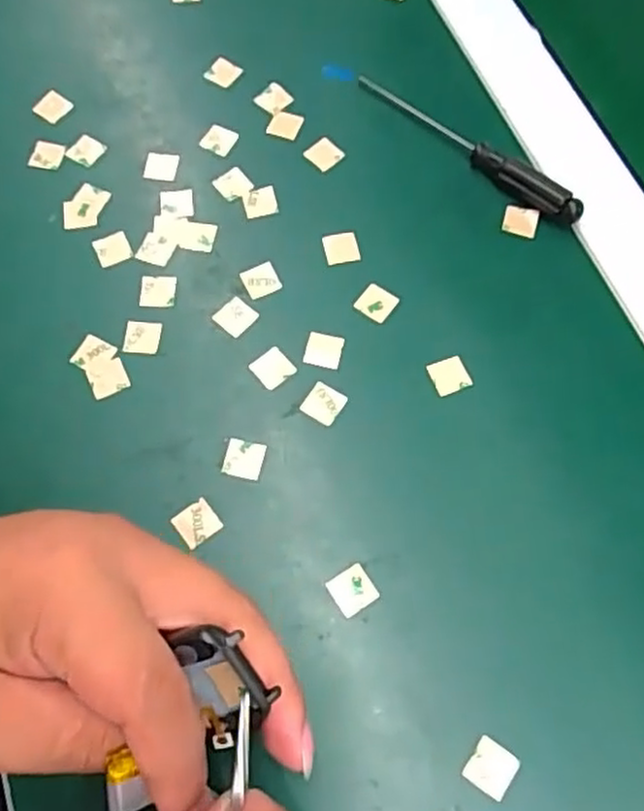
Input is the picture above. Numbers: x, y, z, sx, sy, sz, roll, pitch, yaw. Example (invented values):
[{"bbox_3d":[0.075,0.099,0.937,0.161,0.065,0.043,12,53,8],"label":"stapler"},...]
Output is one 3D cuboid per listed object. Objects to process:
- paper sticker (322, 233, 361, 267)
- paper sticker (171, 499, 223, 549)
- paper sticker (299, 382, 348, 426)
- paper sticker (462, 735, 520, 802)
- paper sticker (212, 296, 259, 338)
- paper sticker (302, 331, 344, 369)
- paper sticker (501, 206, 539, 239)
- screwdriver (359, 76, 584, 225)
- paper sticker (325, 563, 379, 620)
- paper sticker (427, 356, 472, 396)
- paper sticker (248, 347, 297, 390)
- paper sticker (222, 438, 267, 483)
[{"bbox_3d":[0.009,-0.074,0.335,0.016,0.004,0.016,-12,68,-6],"label":"paper sticker"},{"bbox_3d":[-0.050,0.048,0.289,0.016,0.004,0.015,-38,80,-7],"label":"paper sticker"},{"bbox_3d":[0.001,-0.001,0.307,0.016,0.004,0.016,33,77,5],"label":"paper sticker"},{"bbox_3d":[0.060,0.128,0.254,0.016,0.004,0.016,33,73,11],"label":"paper sticker"},{"bbox_3d":[-0.039,-0.039,0.323,0.015,0.004,0.016,36,71,13],"label":"paper sticker"},{"bbox_3d":[0.001,-0.025,0.315,0.015,0.004,0.015,12,68,4],"label":"paper sticker"},{"bbox_3d":[0.095,-0.088,0.342,0.016,0.004,0.014,16,78,4],"label":"paper sticker"},{"bbox_3d":[0.071,-0.129,0.352,0.010,0.016,0.132,-42,74,-16],"label":"screwdriver"},{"bbox_3d":[0.012,0.072,0.278,0.016,0.004,0.016,-32,76,-9],"label":"paper sticker"},{"bbox_3d":[0.055,-0.013,0.311,0.015,0.004,0.015,-21,69,-9],"label":"paper sticker"},{"bbox_3d":[-0.021,-0.017,0.312,0.016,0.004,0.015,-39,73,-15],"label":"paper sticker"},{"bbox_3d":[-0.032,0.022,0.298,0.016,0.004,0.015,13,73,-2],"label":"paper sticker"}]

